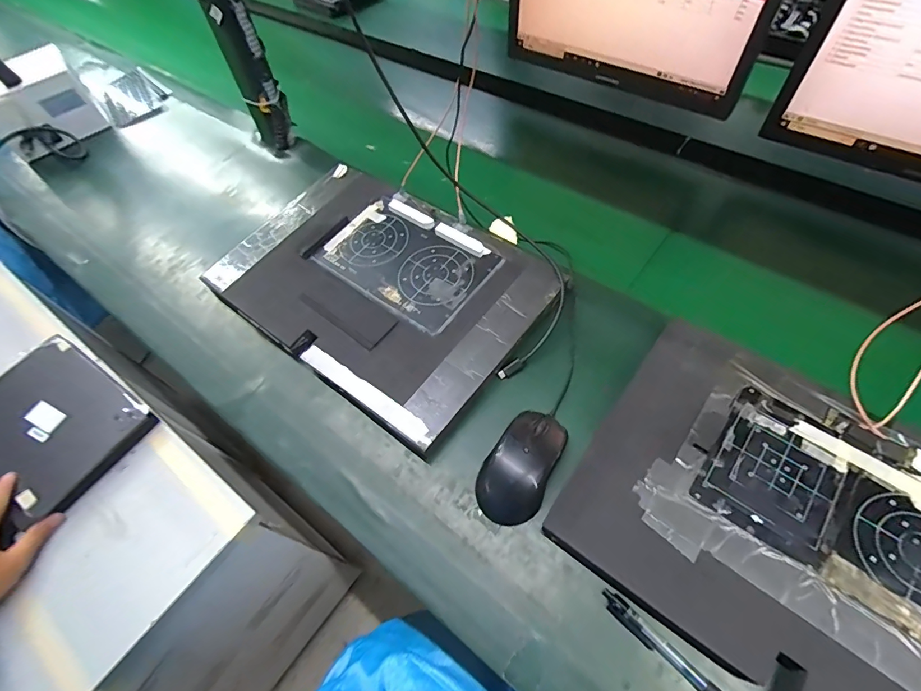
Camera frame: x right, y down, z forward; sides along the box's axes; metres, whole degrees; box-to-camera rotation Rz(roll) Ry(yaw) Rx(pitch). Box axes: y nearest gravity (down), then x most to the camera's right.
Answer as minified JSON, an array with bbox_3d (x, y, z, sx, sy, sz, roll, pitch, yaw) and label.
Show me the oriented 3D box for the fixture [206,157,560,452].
[{"bbox_3d":[-0.103,-0.077,0.550,0.371,0.048,0.260,33,66,22],"label":"fixture"}]

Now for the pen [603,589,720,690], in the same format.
[{"bbox_3d":[0.171,0.249,0.347,0.136,0.009,0.014,38,68,24],"label":"pen"}]

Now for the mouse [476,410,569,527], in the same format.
[{"bbox_3d":[0.059,0.113,0.422,0.064,0.035,0.109,23,63,18],"label":"mouse"}]

